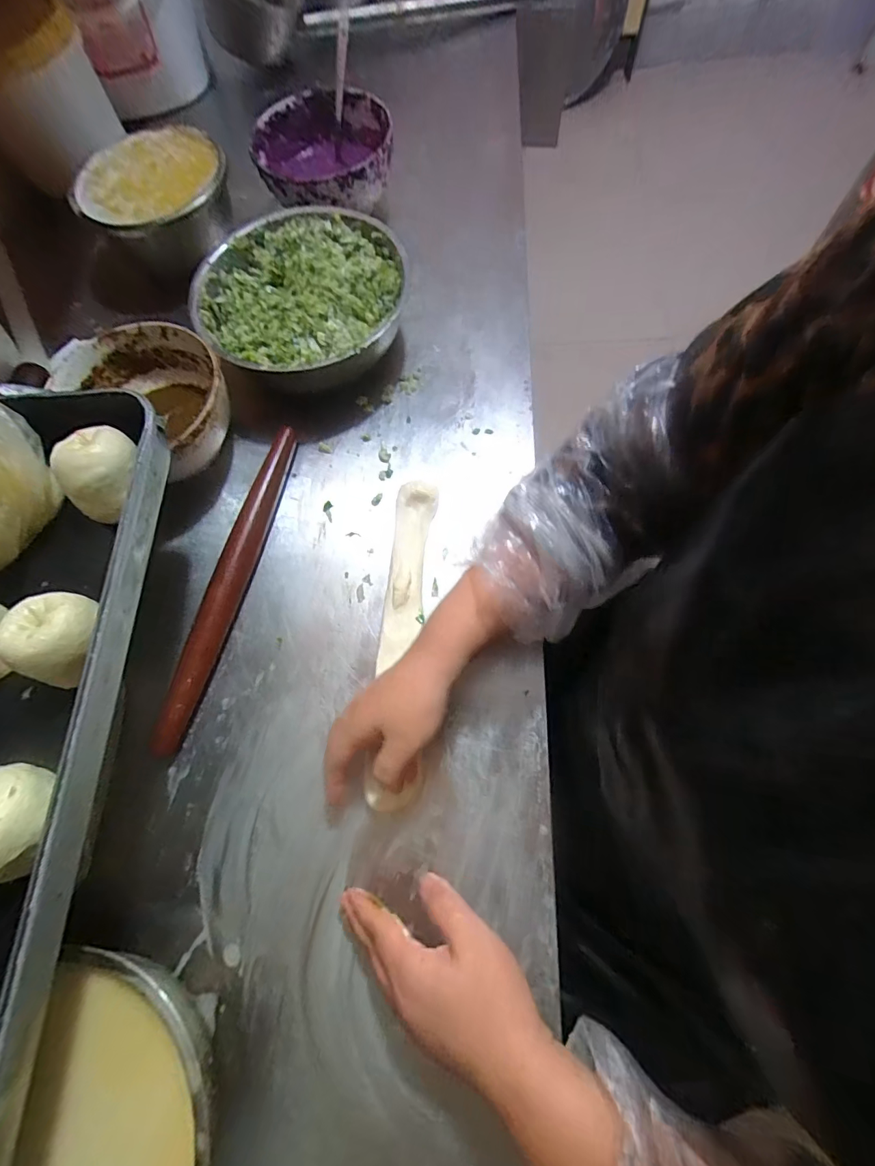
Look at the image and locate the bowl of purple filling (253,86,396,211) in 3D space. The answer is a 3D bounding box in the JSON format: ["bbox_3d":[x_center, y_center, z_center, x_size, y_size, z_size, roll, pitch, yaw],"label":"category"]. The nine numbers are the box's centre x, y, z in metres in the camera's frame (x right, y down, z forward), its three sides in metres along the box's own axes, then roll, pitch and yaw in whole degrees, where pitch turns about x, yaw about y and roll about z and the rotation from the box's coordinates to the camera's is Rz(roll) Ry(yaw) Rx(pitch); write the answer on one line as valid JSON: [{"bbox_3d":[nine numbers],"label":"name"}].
[{"bbox_3d":[-0.145,-0.552,0.586,0.166,0.060,0.178,-7,71,0],"label":"bowl of purple filling"}]

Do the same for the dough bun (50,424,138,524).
[{"bbox_3d":[-0.262,-0.088,0.353,0.057,0.038,0.069,-15,71,-1],"label":"dough bun"}]

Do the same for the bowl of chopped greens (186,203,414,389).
[{"bbox_3d":[-0.150,-0.316,0.521,0.223,0.071,0.236,-1,71,2],"label":"bowl of chopped greens"}]

